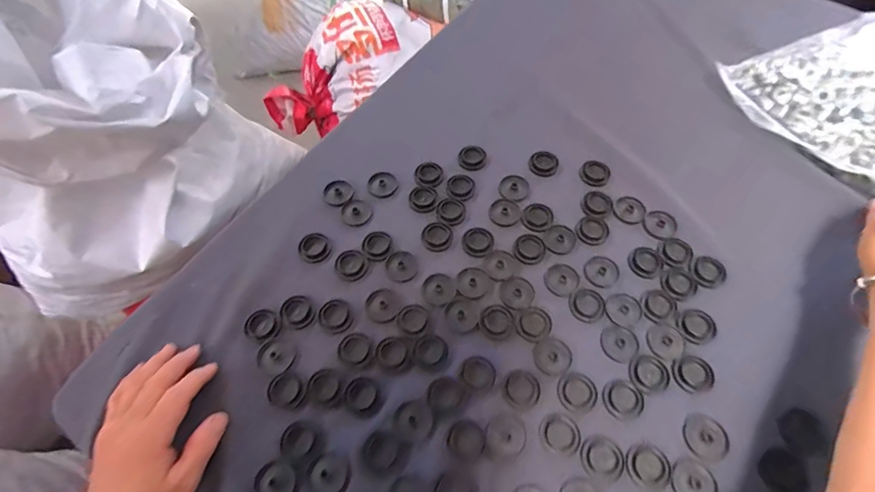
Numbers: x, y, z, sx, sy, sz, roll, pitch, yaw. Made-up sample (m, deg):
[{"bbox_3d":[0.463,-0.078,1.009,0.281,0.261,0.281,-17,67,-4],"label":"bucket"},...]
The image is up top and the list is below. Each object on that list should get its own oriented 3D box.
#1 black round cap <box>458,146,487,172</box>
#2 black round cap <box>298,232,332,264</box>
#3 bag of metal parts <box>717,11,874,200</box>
[{"bbox_3d":[0.040,-0.101,0.535,0.032,0.012,0.026,6,60,5],"label":"black round cap"},{"bbox_3d":[-0.127,0.001,0.480,0.032,0.004,0.036,-33,64,-16],"label":"black round cap"},{"bbox_3d":[0.505,-0.167,0.534,0.252,0.032,0.232,-20,62,-10],"label":"bag of metal parts"}]

